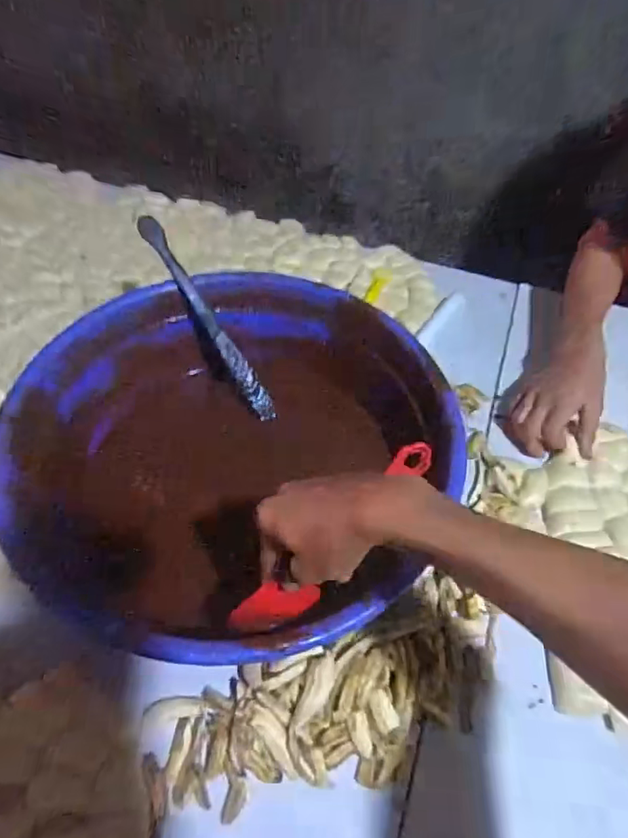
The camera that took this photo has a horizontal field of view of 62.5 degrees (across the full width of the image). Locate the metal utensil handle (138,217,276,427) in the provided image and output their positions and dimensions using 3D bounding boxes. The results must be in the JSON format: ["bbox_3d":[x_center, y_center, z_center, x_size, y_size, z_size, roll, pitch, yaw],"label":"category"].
[{"bbox_3d":[-0.123,-0.113,0.612,0.022,0.014,0.267,-38,104,-27],"label":"metal utensil handle"}]

